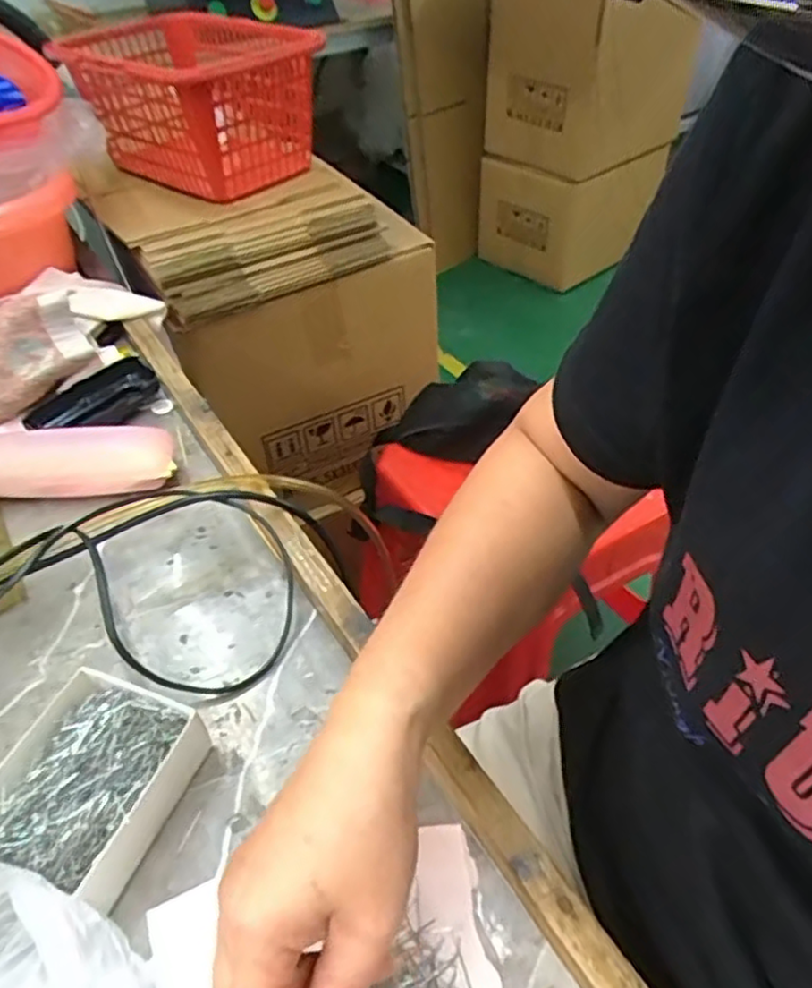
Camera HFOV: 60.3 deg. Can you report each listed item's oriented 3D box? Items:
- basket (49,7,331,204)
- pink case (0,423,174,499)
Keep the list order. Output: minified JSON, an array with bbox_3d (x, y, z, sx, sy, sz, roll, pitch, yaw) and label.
[{"bbox_3d":[-0.241,-0.420,0.768,0.244,0.139,0.190,24,50,26],"label":"basket"},{"bbox_3d":[-0.258,-0.025,0.539,0.157,0.044,0.057,-4,43,-3],"label":"pink case"}]

